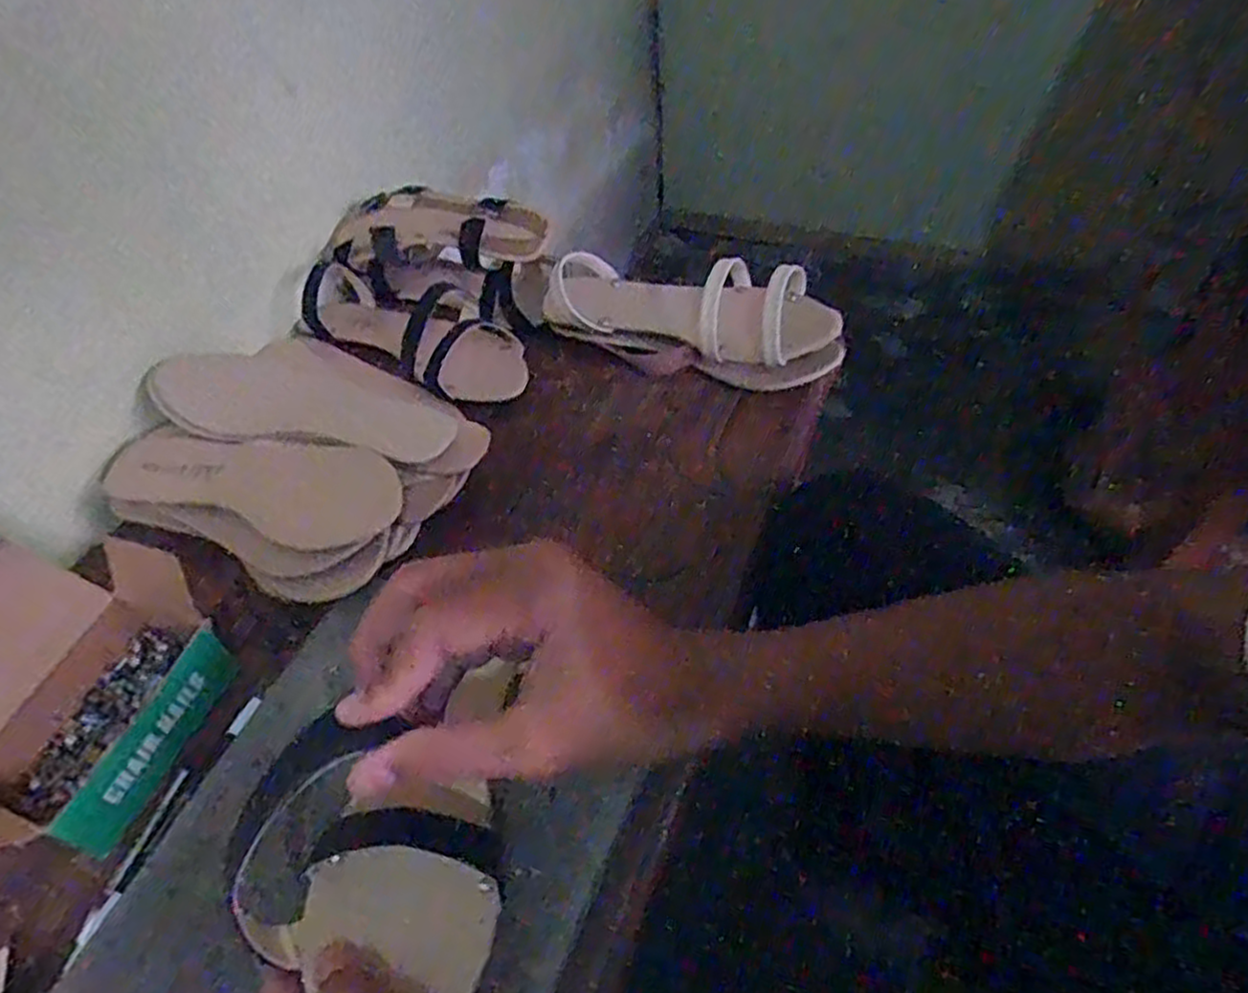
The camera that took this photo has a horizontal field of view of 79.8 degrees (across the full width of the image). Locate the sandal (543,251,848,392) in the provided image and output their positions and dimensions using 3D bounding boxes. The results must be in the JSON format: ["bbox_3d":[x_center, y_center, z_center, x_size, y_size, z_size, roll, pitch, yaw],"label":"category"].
[{"bbox_3d":[0.054,-0.143,0.571,0.220,0.077,0.073,15,54,15],"label":"sandal"}]

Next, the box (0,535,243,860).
[{"bbox_3d":[-0.310,0.101,0.399,0.136,0.082,0.174,16,55,16],"label":"box"}]

